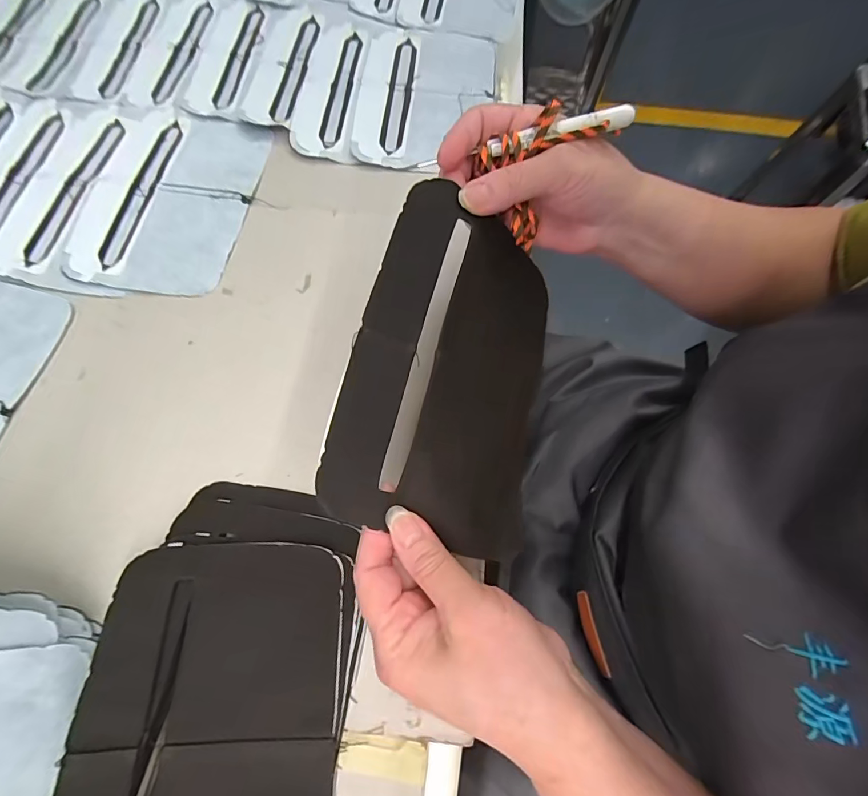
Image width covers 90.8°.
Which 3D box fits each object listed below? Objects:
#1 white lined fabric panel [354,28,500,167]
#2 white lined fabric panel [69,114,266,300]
[{"bbox_3d":[-0.006,-0.304,0.425,0.128,0.013,0.196,5,67,-3],"label":"white lined fabric panel"},{"bbox_3d":[-0.231,-0.176,0.374,0.139,0.007,0.186,9,69,4],"label":"white lined fabric panel"}]

